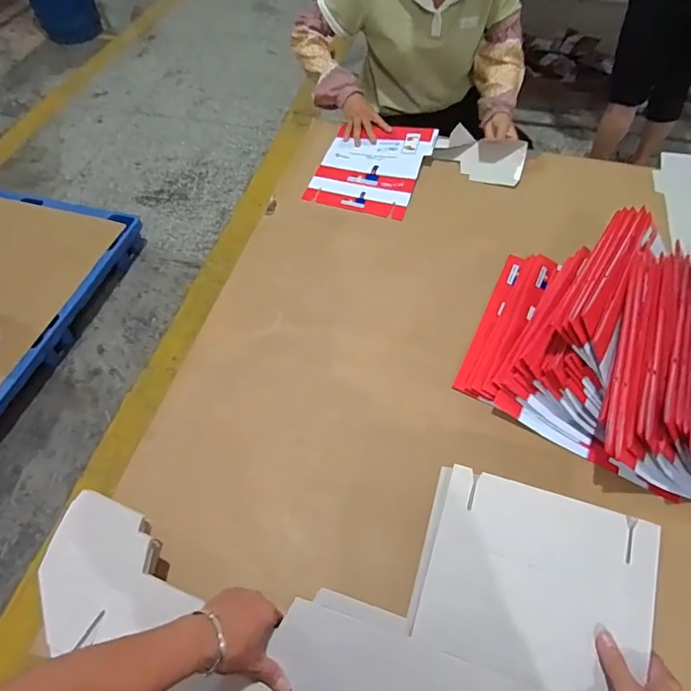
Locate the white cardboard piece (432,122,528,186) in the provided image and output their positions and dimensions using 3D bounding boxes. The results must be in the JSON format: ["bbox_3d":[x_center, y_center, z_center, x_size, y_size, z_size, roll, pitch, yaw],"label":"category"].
[{"bbox_3d":[0.317,-0.445,1.088,0.202,0.027,0.104,19,93,8],"label":"white cardboard piece"}]

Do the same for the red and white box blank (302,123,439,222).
[{"bbox_3d":[0.059,-0.424,1.088,0.241,0.027,0.293,15,61,13],"label":"red and white box blank"}]

